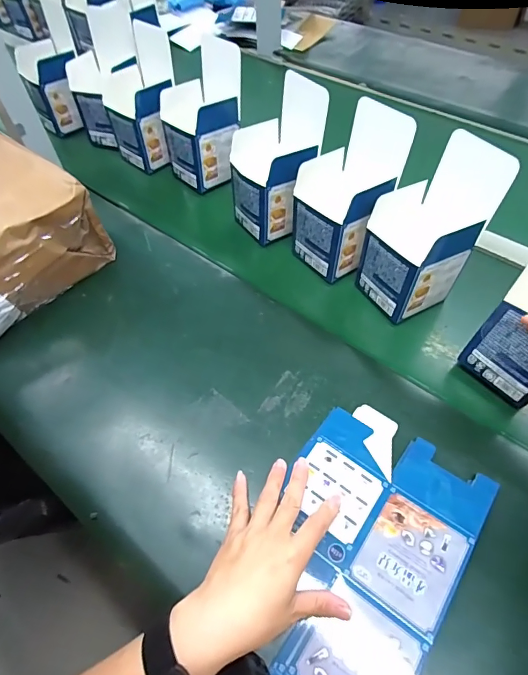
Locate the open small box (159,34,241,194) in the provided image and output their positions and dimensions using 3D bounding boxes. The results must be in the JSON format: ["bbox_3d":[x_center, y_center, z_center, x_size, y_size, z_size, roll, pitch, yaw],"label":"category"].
[{"bbox_3d":[-0.086,-0.328,0.620,0.114,0.165,0.090,-34,55,-20],"label":"open small box"}]

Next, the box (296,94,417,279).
[{"bbox_3d":[0.098,-0.169,0.502,0.098,0.168,0.099,-35,56,-21],"label":"box"}]

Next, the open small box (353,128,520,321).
[{"bbox_3d":[0.181,-0.112,0.461,0.120,0.175,0.080,-20,52,-10],"label":"open small box"}]

